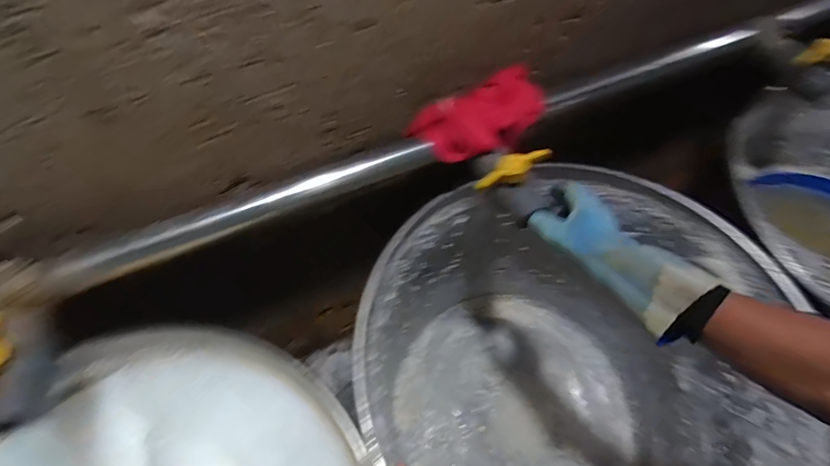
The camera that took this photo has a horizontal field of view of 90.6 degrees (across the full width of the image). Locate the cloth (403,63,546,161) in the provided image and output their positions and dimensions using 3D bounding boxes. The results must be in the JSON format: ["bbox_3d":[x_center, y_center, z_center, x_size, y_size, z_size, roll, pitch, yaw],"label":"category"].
[{"bbox_3d":[0.126,-0.205,0.755,0.256,0.105,0.115,-20,58,-11],"label":"cloth"}]

